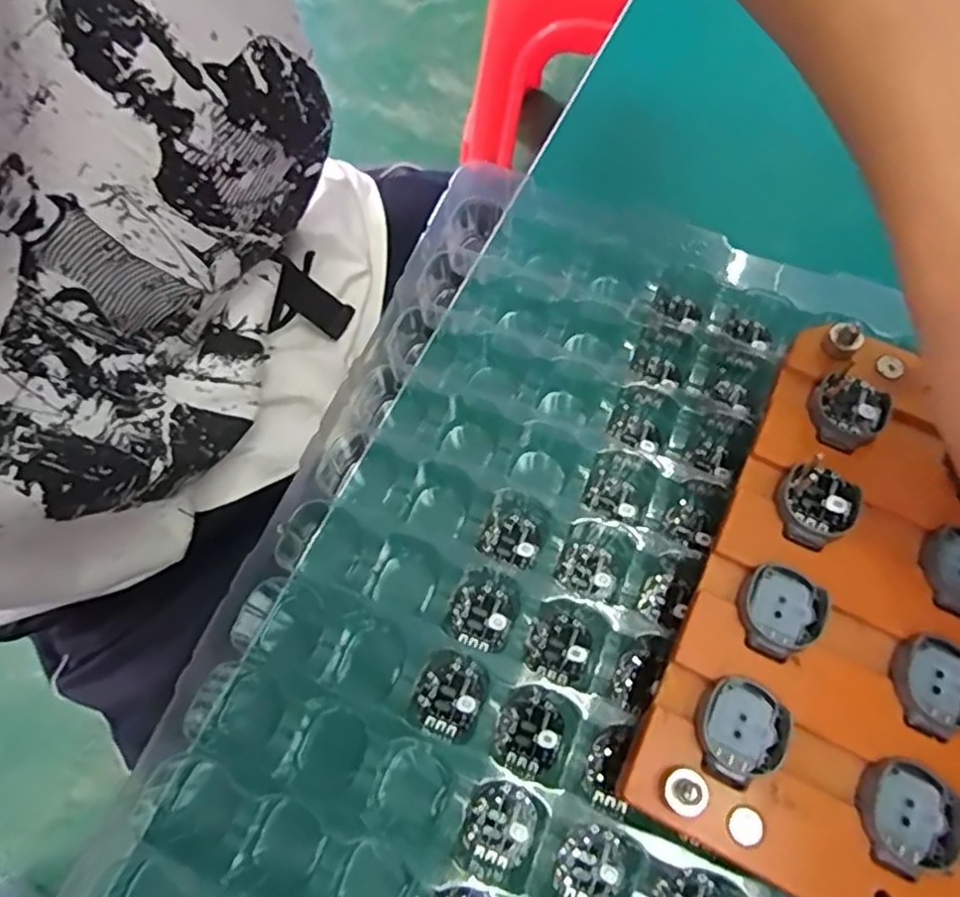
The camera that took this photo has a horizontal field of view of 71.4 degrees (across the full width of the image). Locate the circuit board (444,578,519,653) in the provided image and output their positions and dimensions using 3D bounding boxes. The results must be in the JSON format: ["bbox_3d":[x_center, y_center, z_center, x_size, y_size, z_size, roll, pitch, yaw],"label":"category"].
[{"bbox_3d":[0.001,0.063,0.253,0.024,0.004,0.025,20,68,7],"label":"circuit board"}]

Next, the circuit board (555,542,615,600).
[{"bbox_3d":[0.042,0.047,0.260,0.022,0.004,0.020,29,69,10],"label":"circuit board"}]

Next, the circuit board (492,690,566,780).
[{"bbox_3d":[0.018,0.101,0.236,0.024,0.005,0.026,21,68,7],"label":"circuit board"}]

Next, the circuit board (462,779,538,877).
[{"bbox_3d":[0.006,0.128,0.226,0.023,0.004,0.028,28,69,10],"label":"circuit board"}]

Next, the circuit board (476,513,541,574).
[{"bbox_3d":[0.012,0.036,0.264,0.023,0.004,0.020,23,68,8],"label":"circuit board"}]

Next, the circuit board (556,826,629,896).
[{"bbox_3d":[0.037,0.138,0.220,0.024,0.004,0.021,-38,73,-16],"label":"circuit board"}]

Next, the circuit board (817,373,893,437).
[{"bbox_3d":[0.135,-0.015,0.242,0.024,0.004,0.024,27,69,9],"label":"circuit board"}]

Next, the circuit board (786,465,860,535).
[{"bbox_3d":[0.117,0.017,0.229,0.022,0.005,0.024,1,67,-1],"label":"circuit board"}]

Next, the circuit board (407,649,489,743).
[{"bbox_3d":[-0.011,0.090,0.242,0.025,0.004,0.028,22,68,8],"label":"circuit board"}]

